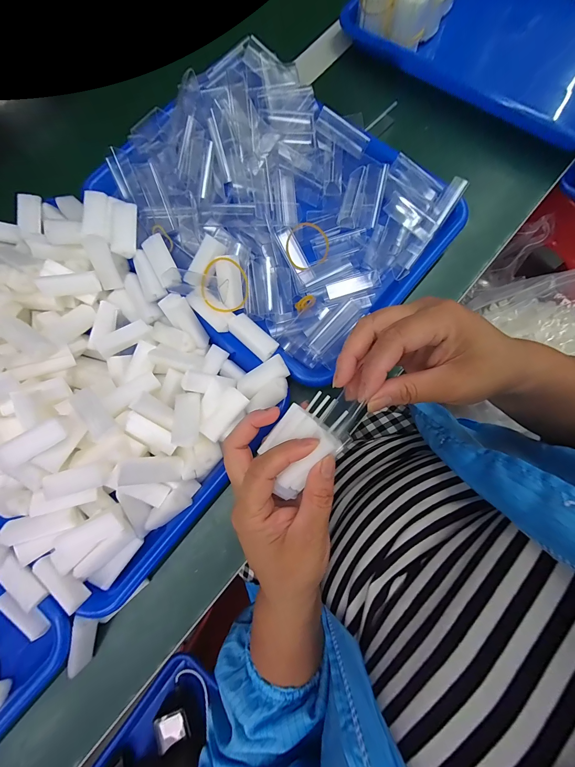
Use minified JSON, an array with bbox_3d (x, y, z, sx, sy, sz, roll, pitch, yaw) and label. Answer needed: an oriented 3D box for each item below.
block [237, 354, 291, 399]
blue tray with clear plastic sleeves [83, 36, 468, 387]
[{"bbox_3d":[-0.023,-0.005,0.265,0.047,0.011,0.021,-31,78,19],"label":"block"},{"bbox_3d":[-0.012,-0.177,0.303,0.310,0.054,0.240,40,82,9],"label":"blue tray with clear plastic sleeves"}]

